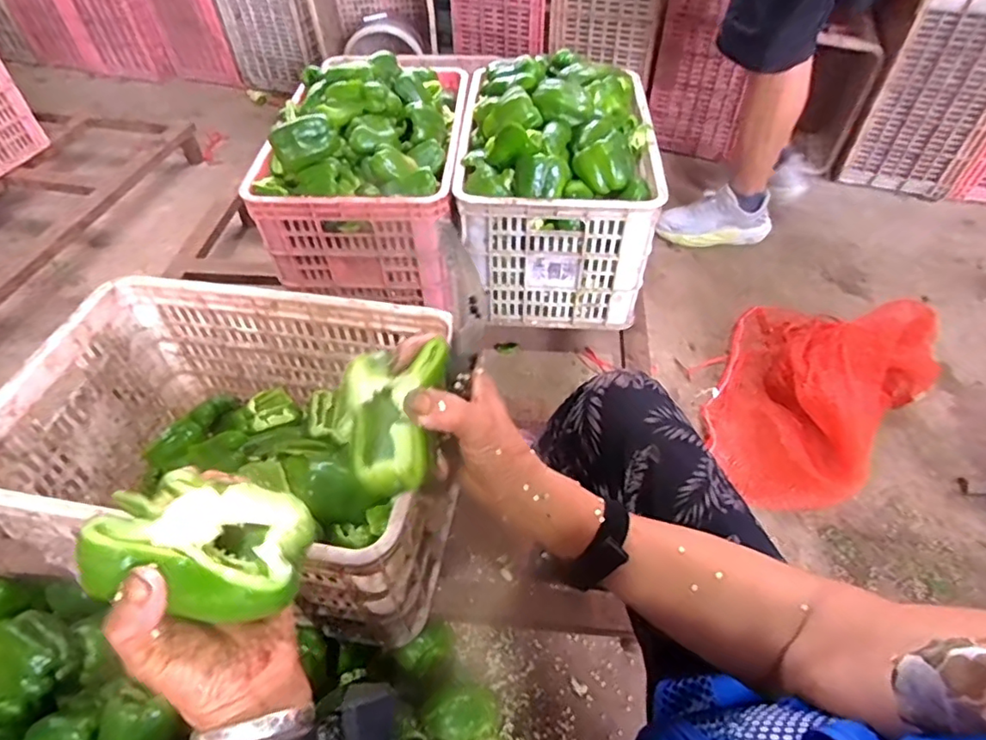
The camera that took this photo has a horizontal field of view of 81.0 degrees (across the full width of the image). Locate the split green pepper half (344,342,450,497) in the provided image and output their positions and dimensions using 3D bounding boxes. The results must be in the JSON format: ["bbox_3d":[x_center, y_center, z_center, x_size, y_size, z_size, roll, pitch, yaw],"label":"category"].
[{"bbox_3d":[-0.058,0.034,0.395,0.074,0.045,0.096,-16,67,25],"label":"split green pepper half"}]

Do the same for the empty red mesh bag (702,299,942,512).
[{"bbox_3d":[0.530,0.040,0.967,0.311,0.174,0.379,29,58,23],"label":"empty red mesh bag"}]

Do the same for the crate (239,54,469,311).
[{"bbox_3d":[-0.215,-0.378,1.051,0.320,0.288,0.400,3,51,4],"label":"crate"}]

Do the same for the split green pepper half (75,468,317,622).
[{"bbox_3d":[-0.155,0.101,0.315,0.098,0.048,0.078,24,29,-3],"label":"split green pepper half"}]

